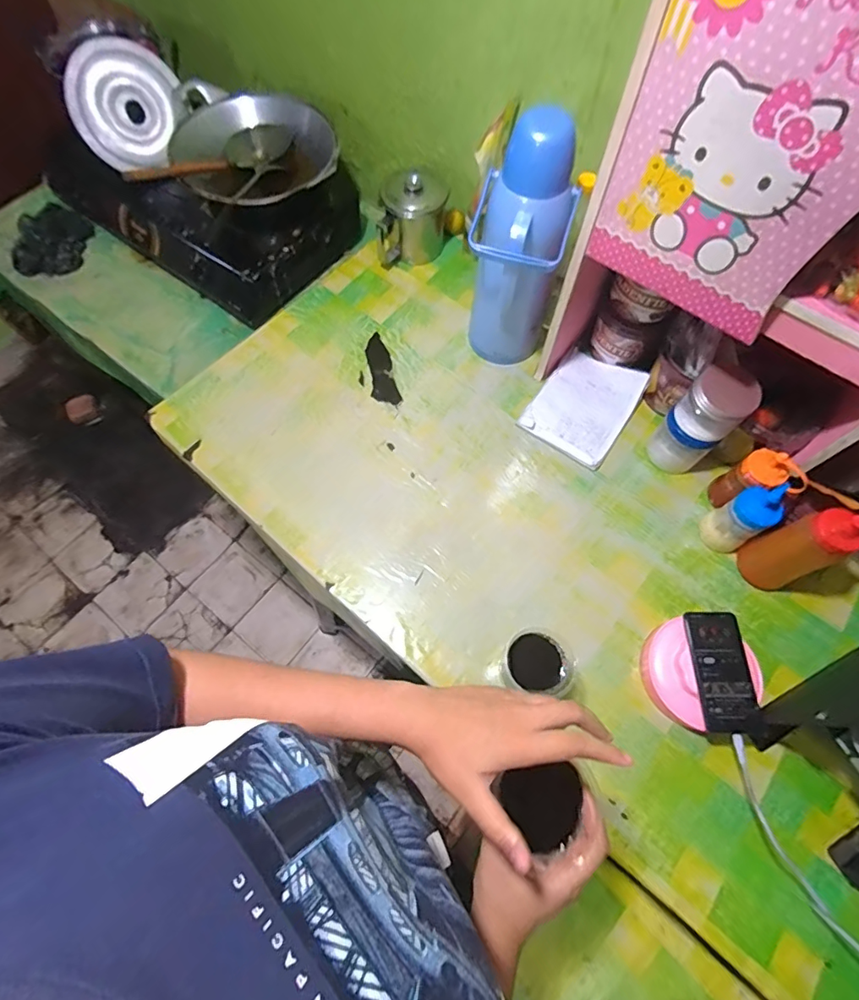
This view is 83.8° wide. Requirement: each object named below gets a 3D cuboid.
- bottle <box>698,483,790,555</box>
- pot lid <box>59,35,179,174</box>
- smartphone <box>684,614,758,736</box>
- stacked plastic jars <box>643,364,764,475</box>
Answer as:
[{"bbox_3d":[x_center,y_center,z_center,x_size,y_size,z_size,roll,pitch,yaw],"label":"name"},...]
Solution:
[{"bbox_3d":[0.476,0.027,0.724,0.079,0.127,0.066,-25,70,-10],"label":"bottle"},{"bbox_3d":[-0.638,-0.822,0.996,0.224,0.209,0.057,-54,30,14],"label":"pot lid"},{"bbox_3d":[0.389,0.224,0.634,0.073,0.012,0.147,-1,66,-1],"label":"smartphone"},{"bbox_3d":[0.419,-0.120,0.747,0.085,0.184,0.073,43,73,16],"label":"stacked plastic jars"}]

